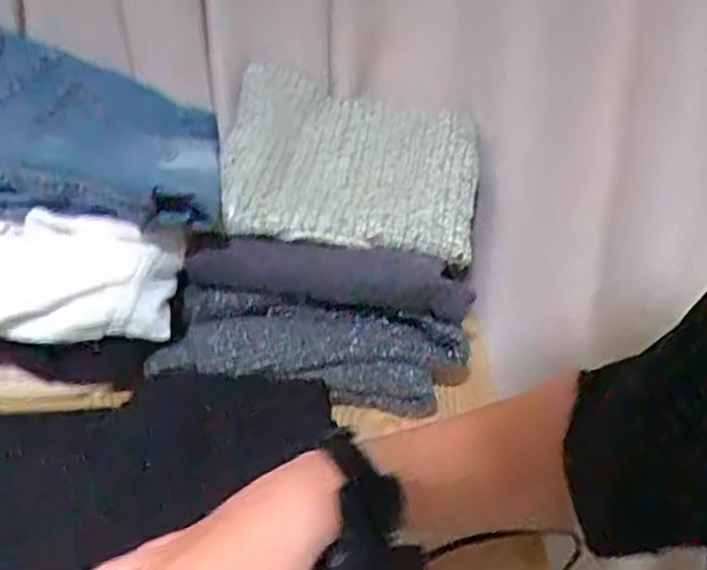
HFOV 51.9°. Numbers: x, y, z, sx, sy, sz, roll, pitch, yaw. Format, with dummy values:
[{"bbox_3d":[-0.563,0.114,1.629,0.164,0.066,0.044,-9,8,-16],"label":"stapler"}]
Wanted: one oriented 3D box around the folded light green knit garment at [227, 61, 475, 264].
[{"bbox_3d":[-0.007,-0.114,0.665,0.249,0.038,0.198,7,49,-4],"label":"folded light green knit garment"}]

